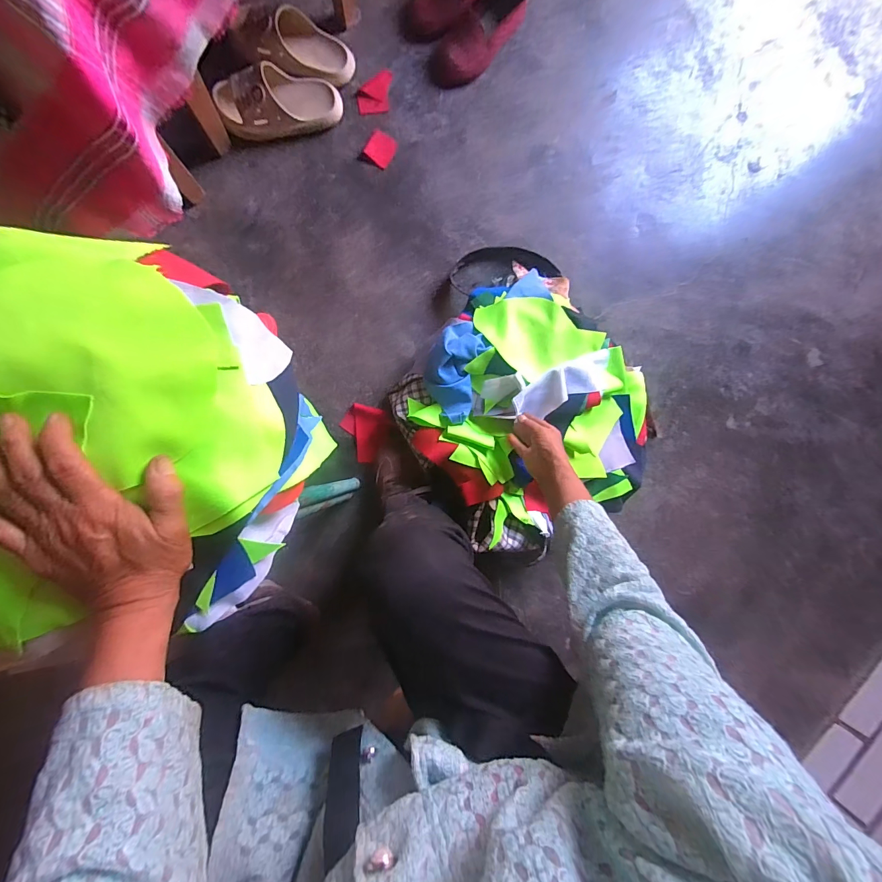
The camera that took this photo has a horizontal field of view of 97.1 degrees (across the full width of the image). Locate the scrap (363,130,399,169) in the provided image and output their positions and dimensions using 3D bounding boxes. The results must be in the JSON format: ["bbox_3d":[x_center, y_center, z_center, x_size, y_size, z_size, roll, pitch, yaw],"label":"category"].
[{"bbox_3d":[-0.113,-0.551,0.734,0.046,0.010,0.057,28,88,-9],"label":"scrap"}]

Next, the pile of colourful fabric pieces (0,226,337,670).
[{"bbox_3d":[-0.284,0.010,0.321,0.316,0.106,0.335,0,92,-9],"label":"pile of colourful fabric pieces"}]

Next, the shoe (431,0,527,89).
[{"bbox_3d":[0.073,-0.748,0.715,0.211,0.061,0.085,-43,97,-5],"label":"shoe"}]

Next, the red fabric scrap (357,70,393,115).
[{"bbox_3d":[-0.123,-0.653,0.731,0.066,0.008,0.075,-7,93,-8],"label":"red fabric scrap"}]

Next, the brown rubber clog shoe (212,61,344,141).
[{"bbox_3d":[-0.281,-0.597,0.684,0.207,0.058,0.092,-10,94,-8],"label":"brown rubber clog shoe"}]

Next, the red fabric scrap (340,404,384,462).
[{"bbox_3d":[-0.153,-0.016,0.744,0.072,0.009,0.105,13,90,-9],"label":"red fabric scrap"}]

